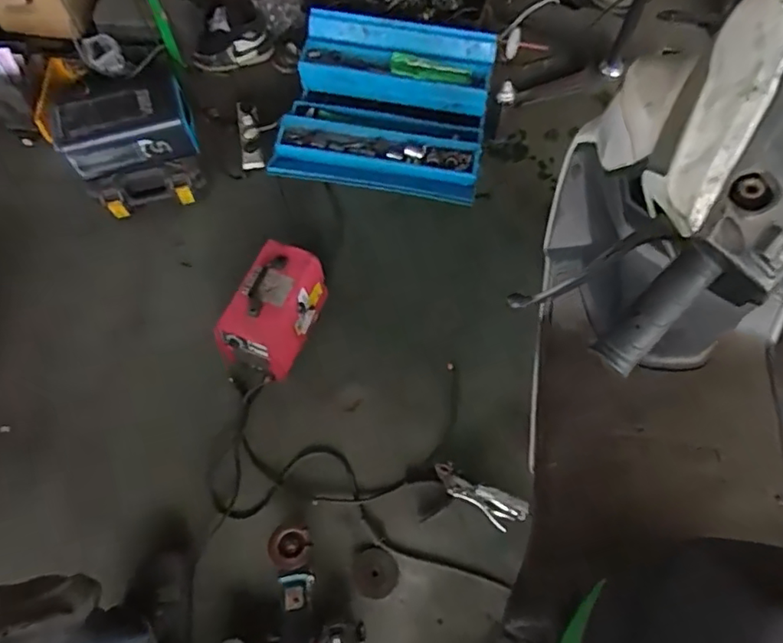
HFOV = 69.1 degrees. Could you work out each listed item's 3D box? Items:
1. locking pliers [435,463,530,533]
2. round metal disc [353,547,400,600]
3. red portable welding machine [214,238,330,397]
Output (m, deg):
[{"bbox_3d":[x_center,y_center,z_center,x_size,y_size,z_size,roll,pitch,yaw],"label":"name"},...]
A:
[{"bbox_3d":[0.190,0.371,1.221,0.212,0.080,0.062,32,70,13],"label":"locking pliers"},{"bbox_3d":[-0.033,0.532,1.198,0.091,0.007,0.095,0,66,0],"label":"round metal disc"},{"bbox_3d":[-0.284,-0.005,1.342,0.140,0.196,0.317,25,69,11],"label":"red portable welding machine"}]

